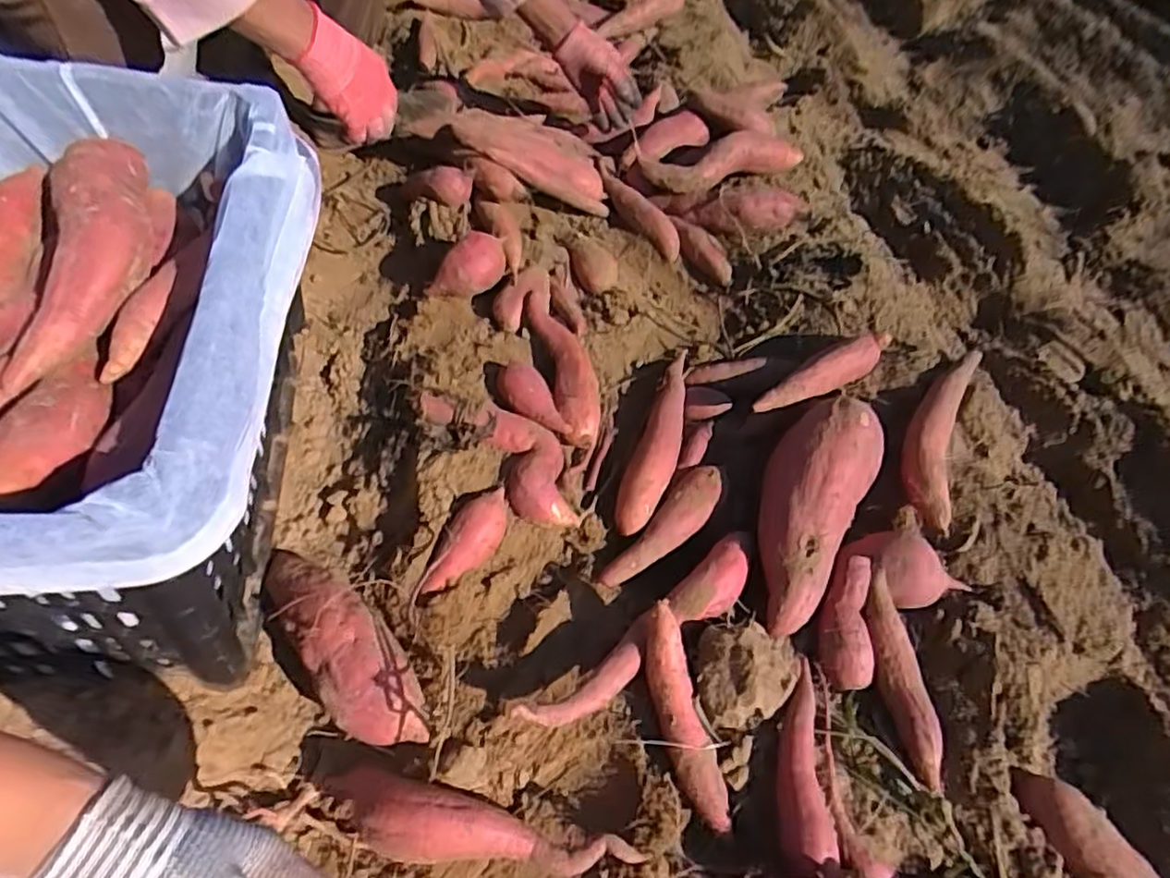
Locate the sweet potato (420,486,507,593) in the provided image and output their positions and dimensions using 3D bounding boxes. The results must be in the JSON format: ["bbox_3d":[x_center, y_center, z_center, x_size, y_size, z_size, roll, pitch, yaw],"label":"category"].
[{"bbox_3d":[-0.110,0.098,0.650,0.043,0.033,0.114,26,58,14],"label":"sweet potato"}]

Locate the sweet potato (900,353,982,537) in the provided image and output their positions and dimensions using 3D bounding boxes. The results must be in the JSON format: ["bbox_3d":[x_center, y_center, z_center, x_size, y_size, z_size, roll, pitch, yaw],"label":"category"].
[{"bbox_3d":[0.382,-0.016,0.728,0.061,0.036,0.261,23,57,12],"label":"sweet potato"}]

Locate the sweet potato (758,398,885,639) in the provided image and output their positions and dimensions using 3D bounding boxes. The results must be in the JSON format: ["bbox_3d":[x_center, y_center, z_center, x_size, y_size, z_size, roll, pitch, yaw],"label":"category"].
[{"bbox_3d":[0.220,0.058,0.662,0.101,0.063,0.259,29,58,15],"label":"sweet potato"}]

